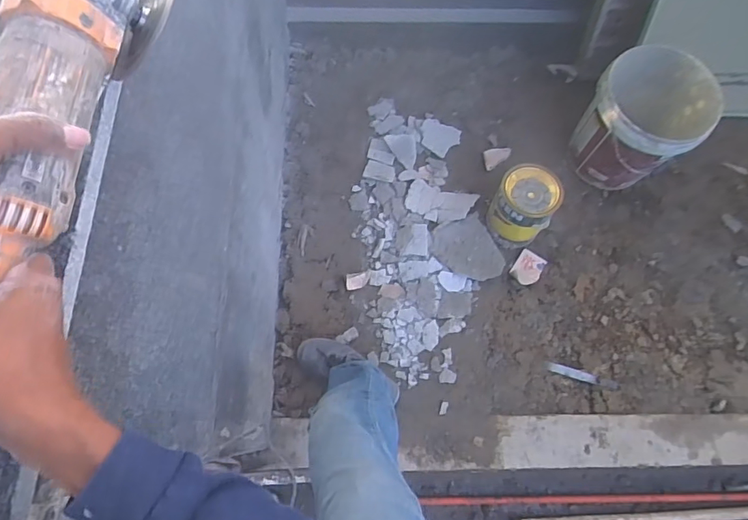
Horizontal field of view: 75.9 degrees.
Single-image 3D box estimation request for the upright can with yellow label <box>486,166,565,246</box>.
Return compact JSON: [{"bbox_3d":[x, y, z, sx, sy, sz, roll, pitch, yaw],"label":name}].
[{"bbox_3d":[0.424,-0.157,1.365,0.167,0.197,0.173,26,72,6],"label":"upright can with yellow label"}]

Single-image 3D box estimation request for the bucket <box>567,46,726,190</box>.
[{"bbox_3d":[0.715,-0.379,1.307,0.265,0.280,0.278,1,71,-2],"label":"bucket"}]

